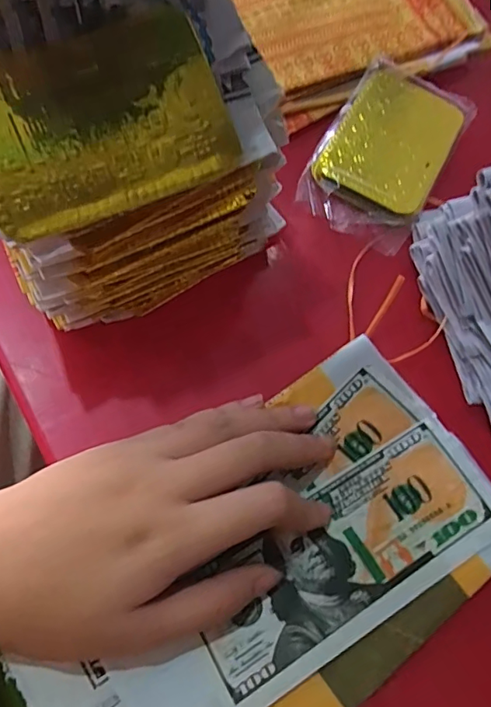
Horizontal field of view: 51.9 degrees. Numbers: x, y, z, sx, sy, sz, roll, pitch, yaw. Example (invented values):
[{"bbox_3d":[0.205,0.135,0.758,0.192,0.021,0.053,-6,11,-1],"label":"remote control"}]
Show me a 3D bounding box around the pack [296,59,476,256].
[{"bbox_3d":[0.089,-0.128,0.318,0.074,0.016,0.130,29,68,6],"label":"pack"}]

